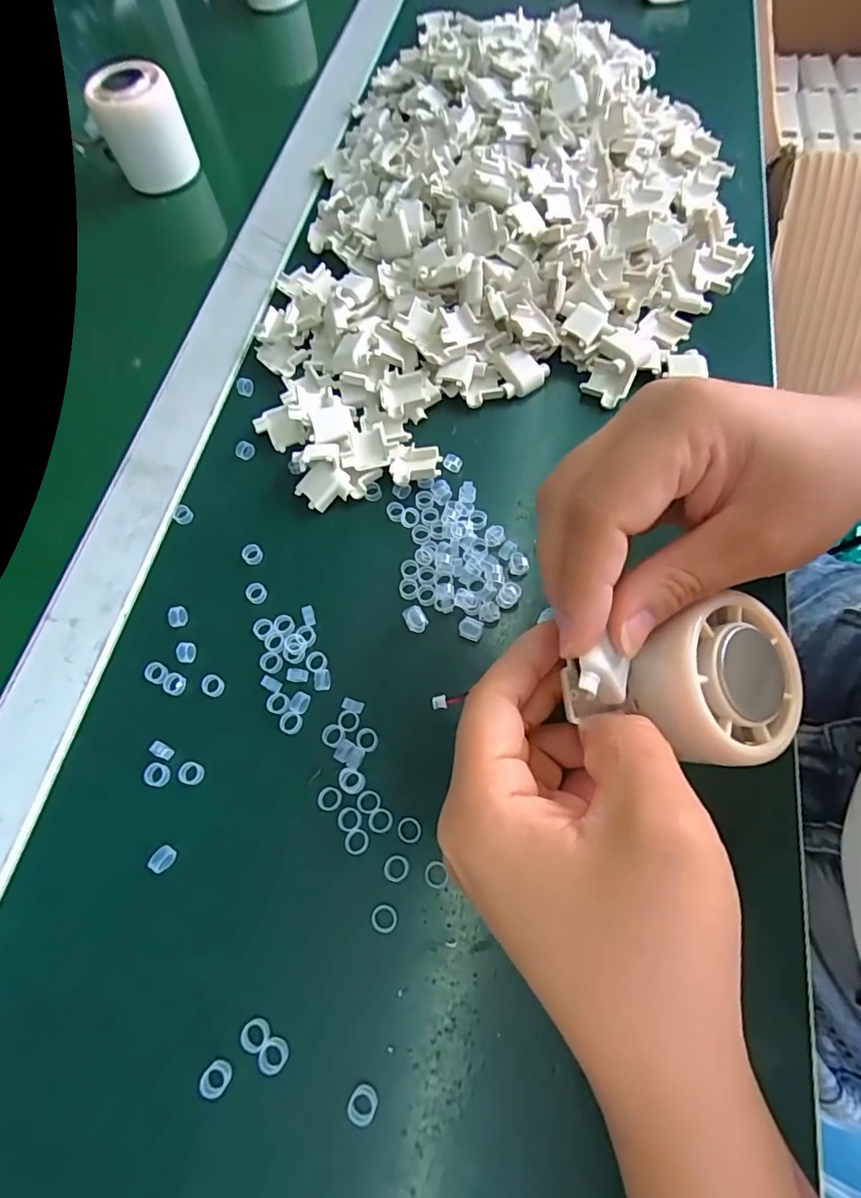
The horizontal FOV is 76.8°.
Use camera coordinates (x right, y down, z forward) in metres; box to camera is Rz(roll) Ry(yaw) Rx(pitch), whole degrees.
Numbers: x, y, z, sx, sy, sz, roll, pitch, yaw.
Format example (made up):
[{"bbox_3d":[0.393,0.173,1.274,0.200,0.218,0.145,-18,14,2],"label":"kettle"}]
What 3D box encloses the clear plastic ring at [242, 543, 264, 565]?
[{"bbox_3d":[-0.088,-0.023,0.266,0.009,0.004,0.011,-40,70,-13],"label":"clear plastic ring"}]

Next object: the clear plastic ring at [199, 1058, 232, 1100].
[{"bbox_3d":[-0.072,0.161,0.182,0.010,0.004,0.009,-40,70,-13],"label":"clear plastic ring"}]

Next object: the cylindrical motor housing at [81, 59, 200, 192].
[{"bbox_3d":[-0.199,-0.330,0.380,0.058,0.055,0.052,-26,67,-8],"label":"cylindrical motor housing"}]

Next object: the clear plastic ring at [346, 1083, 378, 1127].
[{"bbox_3d":[-0.022,0.167,0.179,0.009,0.004,0.010,18,69,11],"label":"clear plastic ring"}]

